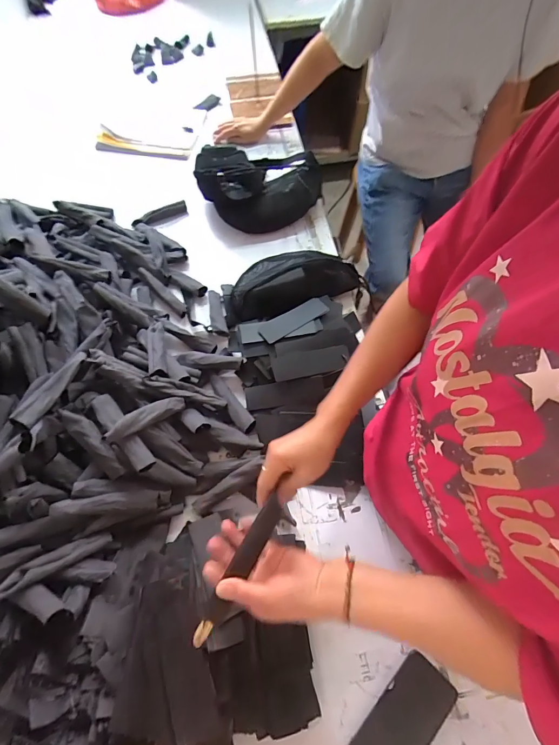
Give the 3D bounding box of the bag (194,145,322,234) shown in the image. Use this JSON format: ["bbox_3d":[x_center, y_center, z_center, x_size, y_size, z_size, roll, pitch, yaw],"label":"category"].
[{"bbox_3d":[-0.063,-0.503,0.921,0.290,0.114,0.288,-18,66,-7],"label":"bag"}]

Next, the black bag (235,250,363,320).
[{"bbox_3d":[0.024,-0.216,0.805,0.287,0.068,0.145,-13,66,-5],"label":"black bag"}]

